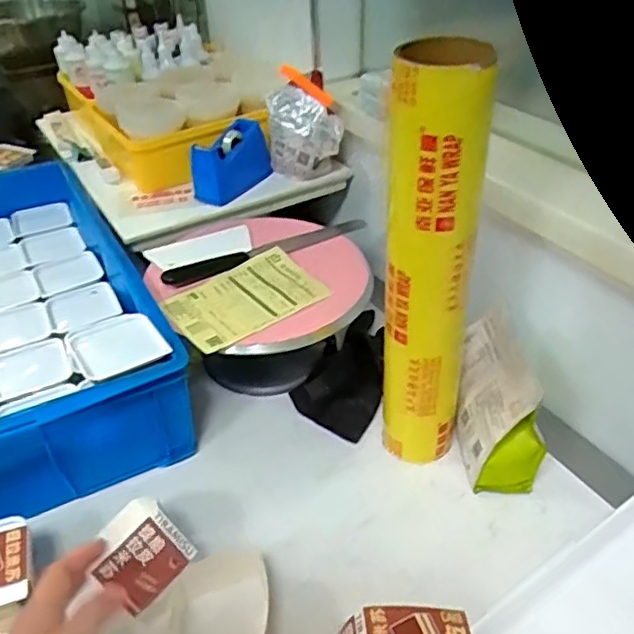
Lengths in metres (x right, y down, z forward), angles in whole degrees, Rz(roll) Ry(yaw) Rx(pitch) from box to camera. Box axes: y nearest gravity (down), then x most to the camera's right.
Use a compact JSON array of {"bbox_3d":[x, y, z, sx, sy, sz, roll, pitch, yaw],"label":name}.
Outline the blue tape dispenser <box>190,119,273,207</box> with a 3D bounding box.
[{"bbox_3d":[-0.129,-0.239,0.994,0.049,0.094,0.140,25,46,32],"label":"blue tape dispenser"}]

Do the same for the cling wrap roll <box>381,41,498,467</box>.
[{"bbox_3d":[0.112,-0.023,0.648,0.084,0.470,0.067,5,38,11],"label":"cling wrap roll"}]

